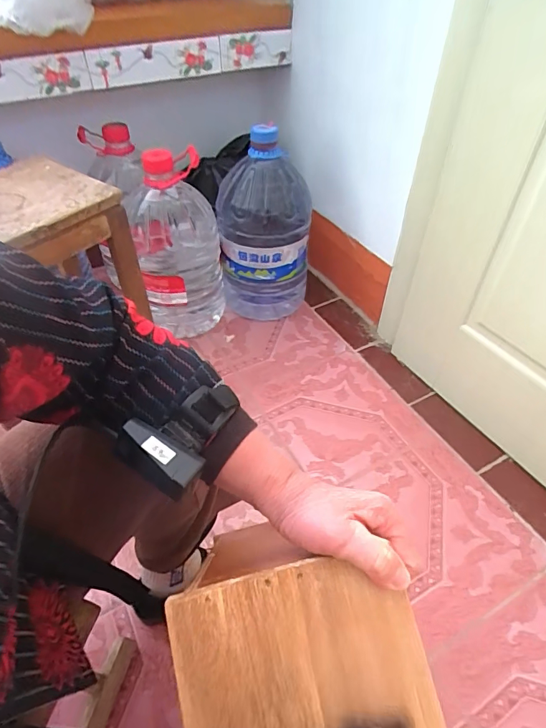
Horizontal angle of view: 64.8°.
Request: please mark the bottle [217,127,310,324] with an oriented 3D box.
[{"bbox_3d":[-0.023,-0.332,1.099,0.224,0.432,0.222,3,46,3],"label":"bottle"}]

